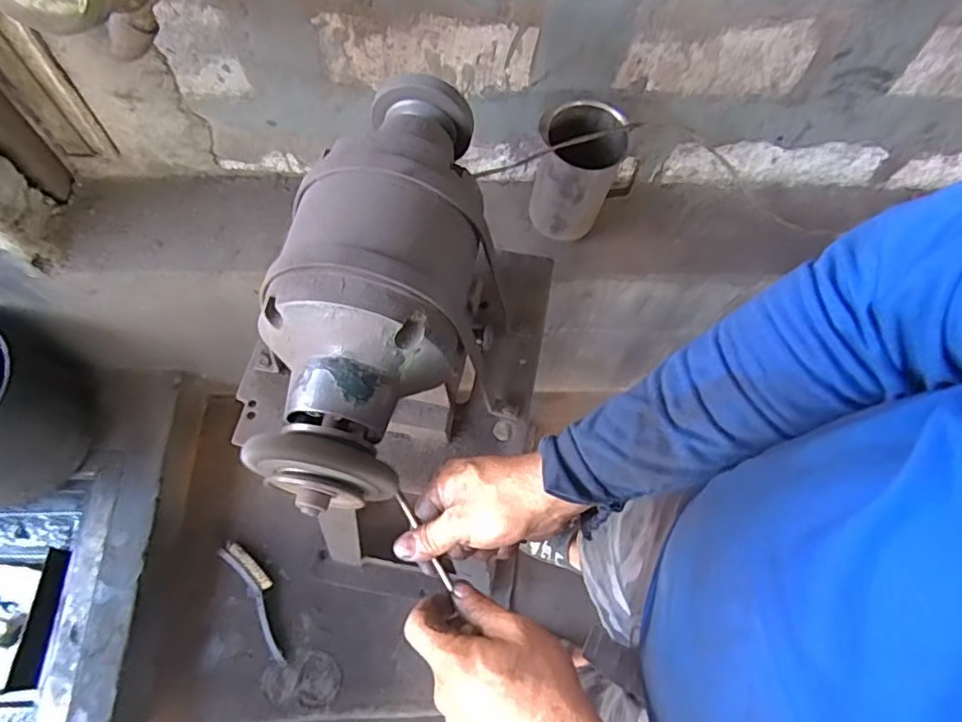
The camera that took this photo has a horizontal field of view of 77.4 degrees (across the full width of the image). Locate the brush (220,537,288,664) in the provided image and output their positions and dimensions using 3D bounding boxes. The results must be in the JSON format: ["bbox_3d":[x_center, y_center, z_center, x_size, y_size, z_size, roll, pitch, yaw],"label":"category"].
[{"bbox_3d":[-0.454,0.484,1.230,0.064,0.034,0.266,-30,69,-17],"label":"brush"}]

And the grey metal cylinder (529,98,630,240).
[{"bbox_3d":[0.145,-0.291,0.936,0.116,0.203,0.123,1,64,-3],"label":"grey metal cylinder"}]

